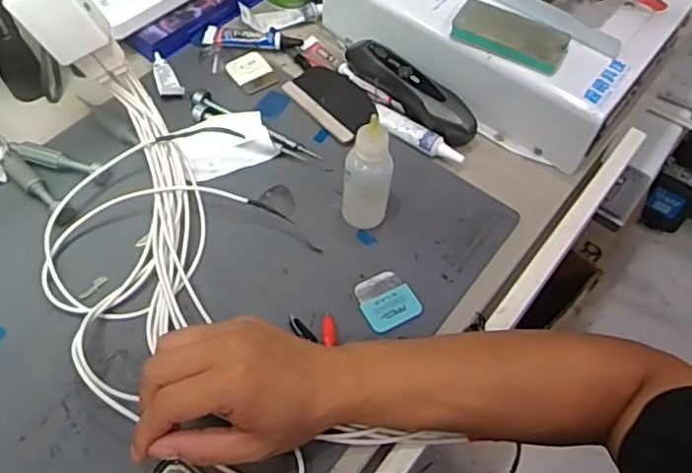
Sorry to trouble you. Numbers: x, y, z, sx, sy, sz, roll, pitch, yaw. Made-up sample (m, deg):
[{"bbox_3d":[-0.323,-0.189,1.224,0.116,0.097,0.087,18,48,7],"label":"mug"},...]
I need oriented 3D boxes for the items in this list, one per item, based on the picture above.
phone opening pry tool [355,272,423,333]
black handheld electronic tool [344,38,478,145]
[{"bbox_3d":[0.029,0.046,0.450,0.040,0.004,0.044,-23,61,-17],"label":"phone opening pry tool"},{"bbox_3d":[0.055,-0.128,0.542,0.026,0.032,0.141,-37,66,-23],"label":"black handheld electronic tool"}]

